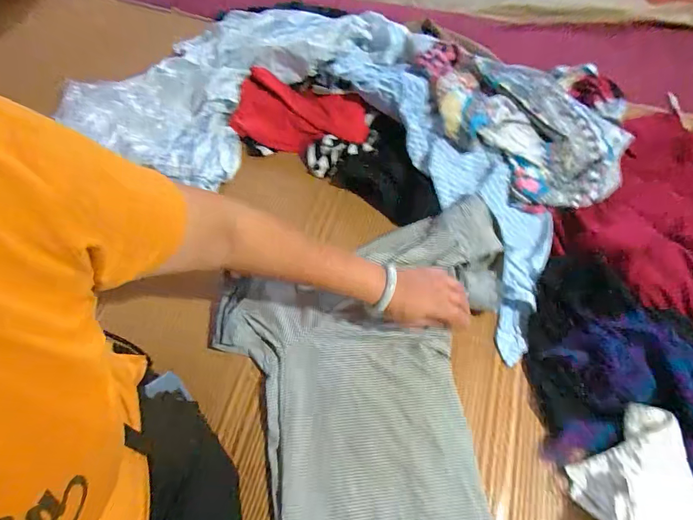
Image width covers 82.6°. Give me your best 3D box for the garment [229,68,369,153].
[{"bbox_3d":[-0.094,-0.292,0.799,0.275,0.067,0.139,18,62,9],"label":"garment"}]

